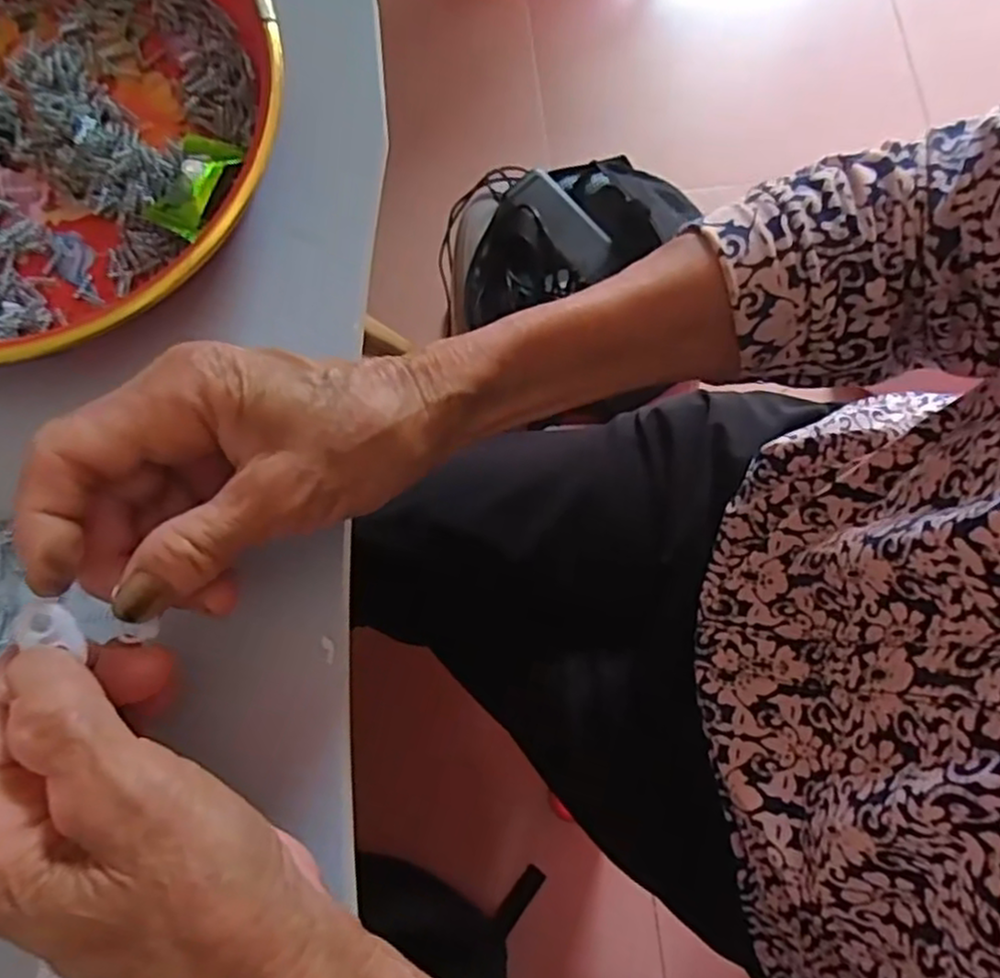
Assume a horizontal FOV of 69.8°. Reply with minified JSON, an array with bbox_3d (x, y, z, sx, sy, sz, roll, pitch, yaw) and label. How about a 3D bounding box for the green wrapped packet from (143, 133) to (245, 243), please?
[{"bbox_3d":[-0.123,-0.123,0.287,0.023,0.013,0.048,14,76,3],"label":"green wrapped packet"}]

